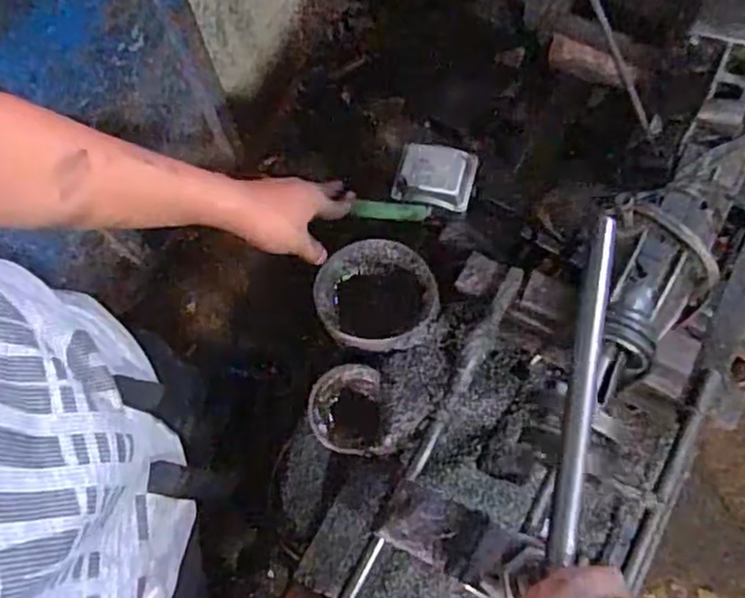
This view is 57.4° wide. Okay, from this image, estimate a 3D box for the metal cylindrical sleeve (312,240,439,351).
[{"bbox_3d":[0.003,-0.002,0.697,0.122,0.025,0.121,-5,62,10],"label":"metal cylindrical sleeve"}]

